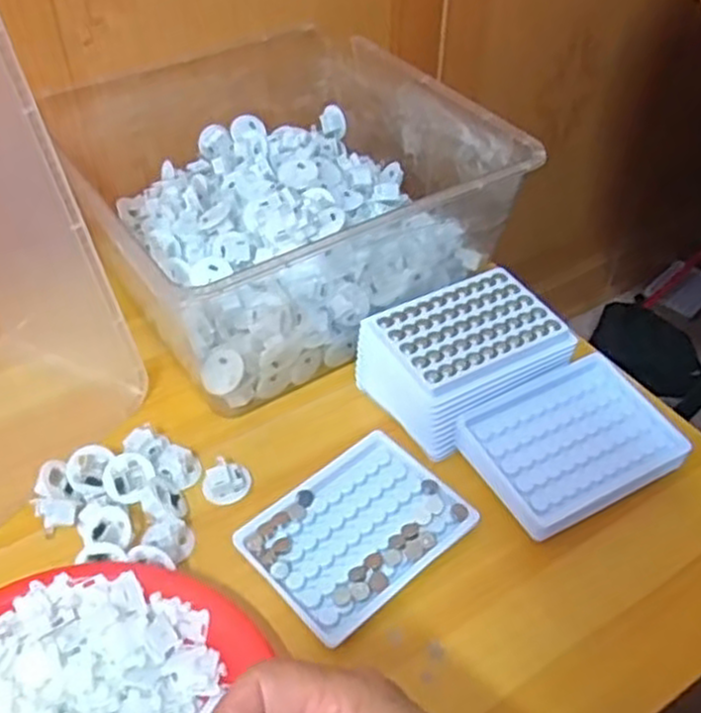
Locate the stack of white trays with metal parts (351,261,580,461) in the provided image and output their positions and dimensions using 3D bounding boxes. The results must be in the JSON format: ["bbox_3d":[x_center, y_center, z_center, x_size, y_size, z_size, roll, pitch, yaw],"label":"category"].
[{"bbox_3d":[0.083,-0.003,0.562,0.127,0.056,0.099,-26,52,-24],"label":"stack of white trays with metal parts"}]

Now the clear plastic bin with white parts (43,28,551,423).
[{"bbox_3d":[-0.052,-0.139,0.637,0.284,0.125,0.299,-27,53,-24],"label":"clear plastic bin with white parts"}]

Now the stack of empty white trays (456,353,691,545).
[{"bbox_3d":[0.153,0.059,0.525,0.133,0.027,0.099,-24,52,-22],"label":"stack of empty white trays"}]

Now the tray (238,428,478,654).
[{"bbox_3d":[0.005,0.110,0.490,0.130,0.009,0.097,-34,56,-29],"label":"tray"}]

